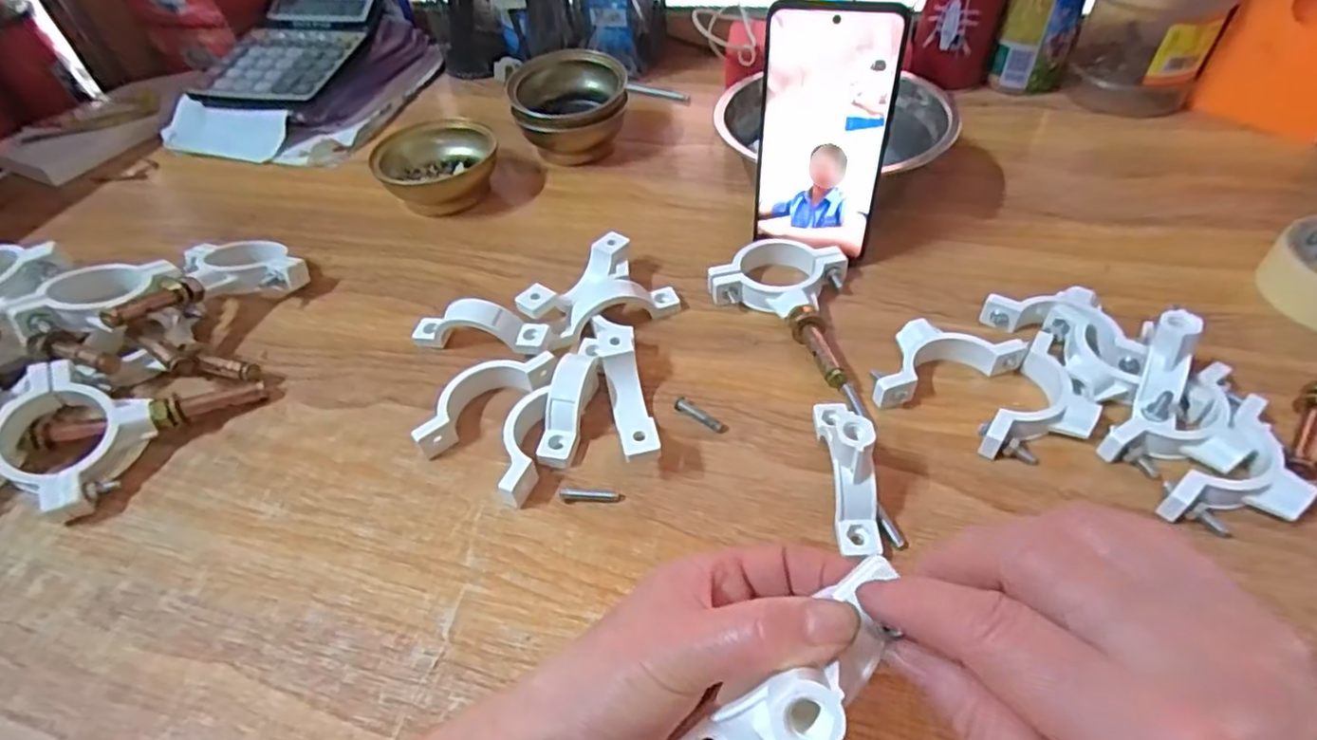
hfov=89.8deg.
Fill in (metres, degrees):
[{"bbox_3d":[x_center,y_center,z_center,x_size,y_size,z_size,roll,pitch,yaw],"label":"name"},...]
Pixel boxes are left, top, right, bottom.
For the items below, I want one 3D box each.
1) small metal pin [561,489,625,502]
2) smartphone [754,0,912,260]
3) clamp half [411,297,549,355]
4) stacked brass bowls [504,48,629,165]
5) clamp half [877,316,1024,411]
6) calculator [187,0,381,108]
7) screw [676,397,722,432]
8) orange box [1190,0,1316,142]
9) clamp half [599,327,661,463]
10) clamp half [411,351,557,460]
[{"bbox_3d":[-0.033,0.064,0.337,0.032,0.006,0.005,-1,47,3],"label":"small metal pin"},{"bbox_3d":[0.099,-0.140,0.398,0.074,0.144,0.006,10,44,14],"label":"smartphone"},{"bbox_3d":[-0.111,-0.026,0.407,0.084,0.030,0.020,6,48,10],"label":"clamp half"},{"bbox_3d":[-0.076,-0.226,0.566,0.095,0.069,0.083,-9,47,-4],"label":"stacked brass bowls"},{"bbox_3d":[0.156,-0.008,0.376,0.087,0.020,0.044,-14,47,-9],"label":"clamp half"},{"bbox_3d":[-0.362,-0.321,0.655,0.128,0.019,0.171,9,60,12],"label":"calculator"},{"bbox_3d":[0.022,0.024,0.369,0.030,0.004,0.008,26,54,26],"label":"screw"},{"bbox_3d":[0.496,-0.246,0.510,0.070,0.096,0.096,-34,53,-25],"label":"orange box"},{"bbox_3d":[-0.016,0.016,0.365,0.020,0.027,0.096,-10,47,-5],"label":"clamp half"},{"bbox_3d":[-0.102,0.014,0.381,0.087,0.020,0.035,-30,52,-22],"label":"clamp half"}]

